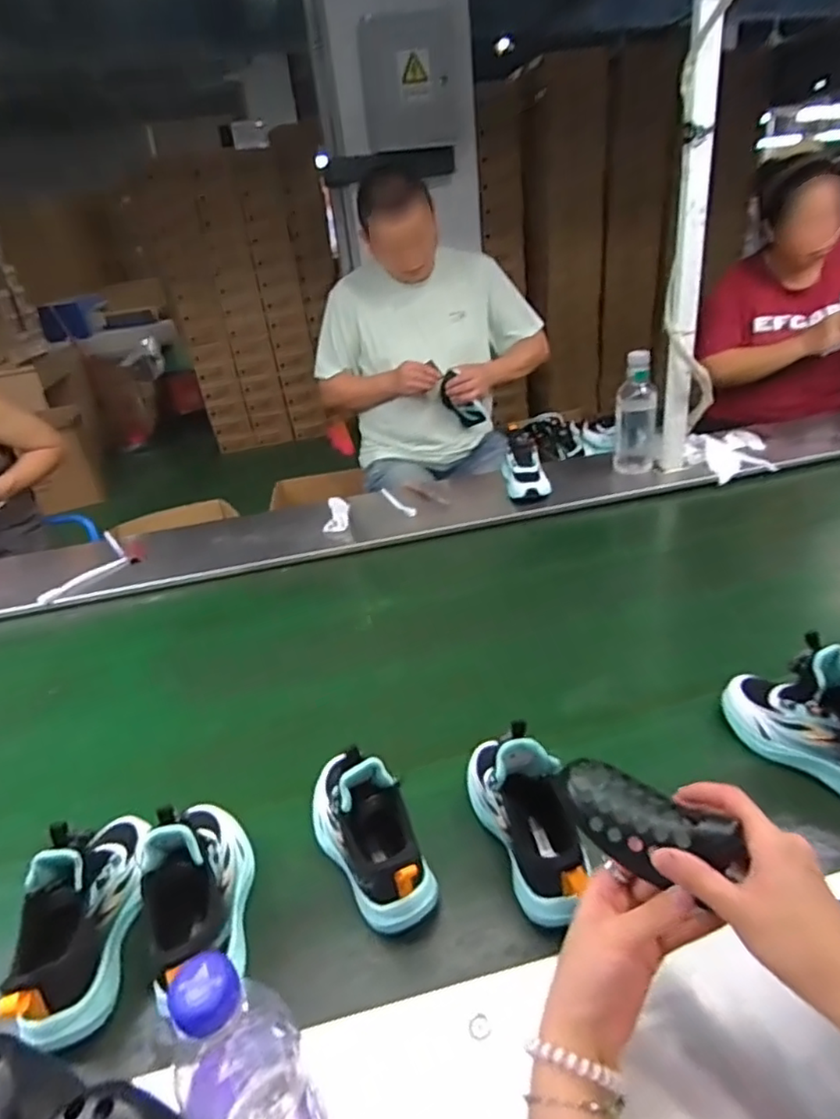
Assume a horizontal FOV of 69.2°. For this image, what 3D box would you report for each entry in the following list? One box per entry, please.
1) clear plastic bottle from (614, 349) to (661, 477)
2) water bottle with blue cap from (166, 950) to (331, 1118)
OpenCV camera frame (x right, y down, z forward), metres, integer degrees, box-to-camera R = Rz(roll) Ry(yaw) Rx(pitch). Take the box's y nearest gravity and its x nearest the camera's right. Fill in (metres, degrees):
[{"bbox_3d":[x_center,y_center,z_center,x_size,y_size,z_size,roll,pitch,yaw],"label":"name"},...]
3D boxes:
[{"bbox_3d":[0.479,-0.317,1.349,0.092,0.249,0.077,7,32,22],"label":"clear plastic bottle"},{"bbox_3d":[-0.093,0.298,0.340,0.062,0.237,0.065,-20,32,-24],"label":"water bottle with blue cap"}]

